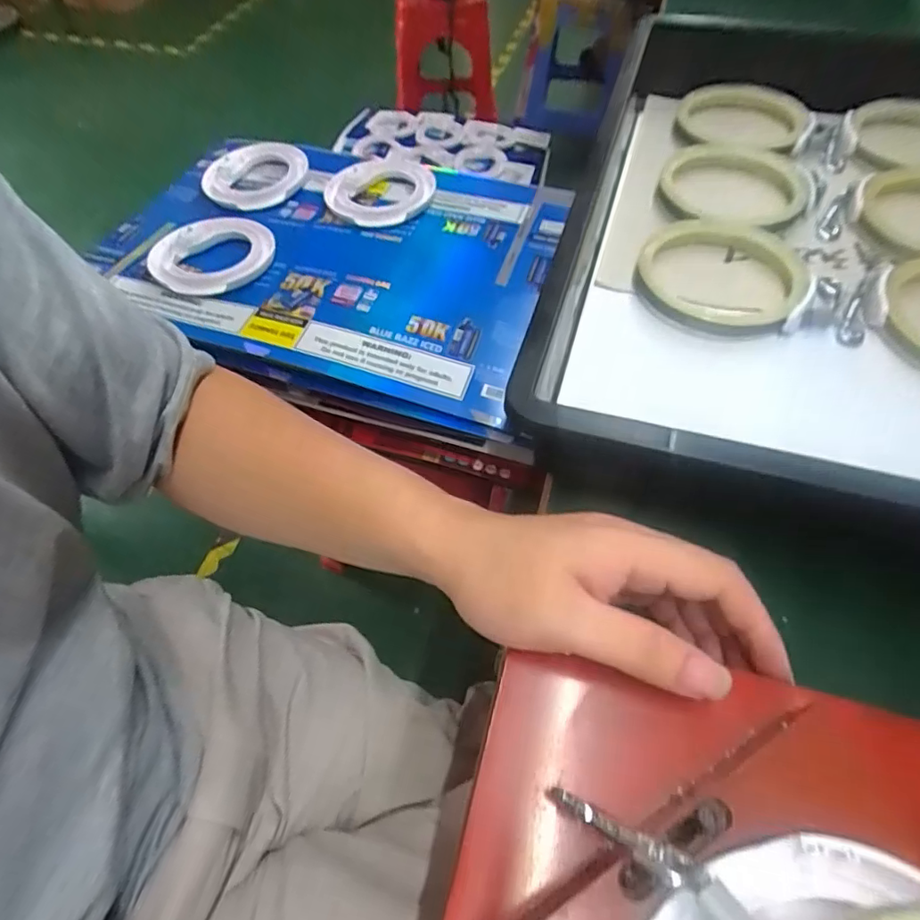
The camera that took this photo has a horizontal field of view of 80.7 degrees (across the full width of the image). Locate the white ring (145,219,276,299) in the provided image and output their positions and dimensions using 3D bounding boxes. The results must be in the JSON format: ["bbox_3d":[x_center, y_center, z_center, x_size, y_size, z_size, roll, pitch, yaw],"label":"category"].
[{"bbox_3d":[-0.278,-0.233,0.615,0.133,0.017,0.133,-1,57,1],"label":"white ring"}]

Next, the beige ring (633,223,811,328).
[{"bbox_3d":[0.206,-0.152,0.428,0.119,0.021,0.113,-1,57,1],"label":"beige ring"}]

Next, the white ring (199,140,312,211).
[{"bbox_3d":[-0.268,-0.372,0.700,0.122,0.019,0.124,-1,57,1],"label":"white ring"}]

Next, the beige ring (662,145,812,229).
[{"bbox_3d":[0.243,-0.243,0.485,0.122,0.018,0.122,-1,57,1],"label":"beige ring"}]

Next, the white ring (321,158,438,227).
[{"bbox_3d":[-0.101,-0.335,0.678,0.131,0.027,0.131,-9,57,-4],"label":"white ring"}]

